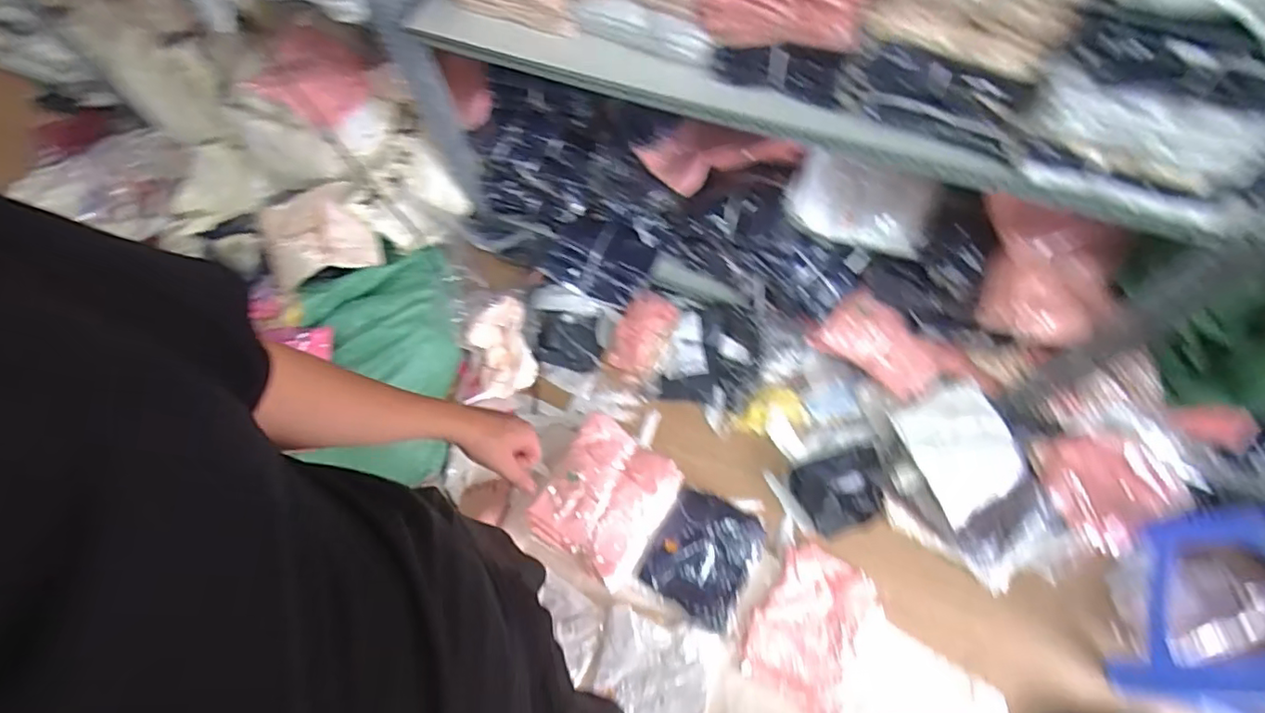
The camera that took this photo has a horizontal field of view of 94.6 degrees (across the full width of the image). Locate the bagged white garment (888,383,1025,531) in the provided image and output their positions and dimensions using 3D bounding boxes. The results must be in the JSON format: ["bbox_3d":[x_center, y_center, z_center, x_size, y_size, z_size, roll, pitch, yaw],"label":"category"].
[{"bbox_3d":[0.697,0.189,1.226,0.201,0.095,0.246,-24,67,-8],"label":"bagged white garment"}]

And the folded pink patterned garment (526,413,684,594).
[{"bbox_3d":[-0.056,0.301,1.251,0.252,0.063,0.292,29,70,15],"label":"folded pink patterned garment"}]

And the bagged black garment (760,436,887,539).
[{"bbox_3d":[0.444,0.296,1.288,0.245,0.045,0.176,-18,66,-5],"label":"bagged black garment"}]

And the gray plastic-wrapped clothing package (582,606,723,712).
[{"bbox_3d":[0.039,0.647,1.140,0.247,0.039,0.254,15,67,9],"label":"gray plastic-wrapped clothing package"}]

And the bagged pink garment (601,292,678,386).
[{"bbox_3d":[0.027,-0.040,1.412,0.145,0.051,0.223,28,93,28],"label":"bagged pink garment"}]

